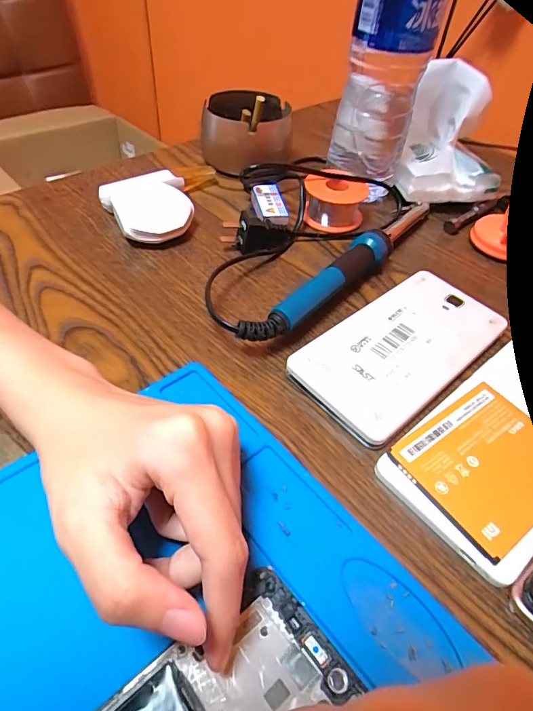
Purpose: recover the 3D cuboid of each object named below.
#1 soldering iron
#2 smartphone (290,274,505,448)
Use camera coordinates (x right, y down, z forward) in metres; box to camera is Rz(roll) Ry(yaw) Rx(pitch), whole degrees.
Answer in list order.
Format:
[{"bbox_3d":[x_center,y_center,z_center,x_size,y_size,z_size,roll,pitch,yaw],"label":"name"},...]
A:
[{"bbox_3d":[0.059,-0.060,0.311,0.019,0.025,0.211,36,55,25],"label":"soldering iron"},{"bbox_3d":[0.085,-0.005,0.272,0.141,0.012,0.071,-33,58,-28],"label":"smartphone"}]

